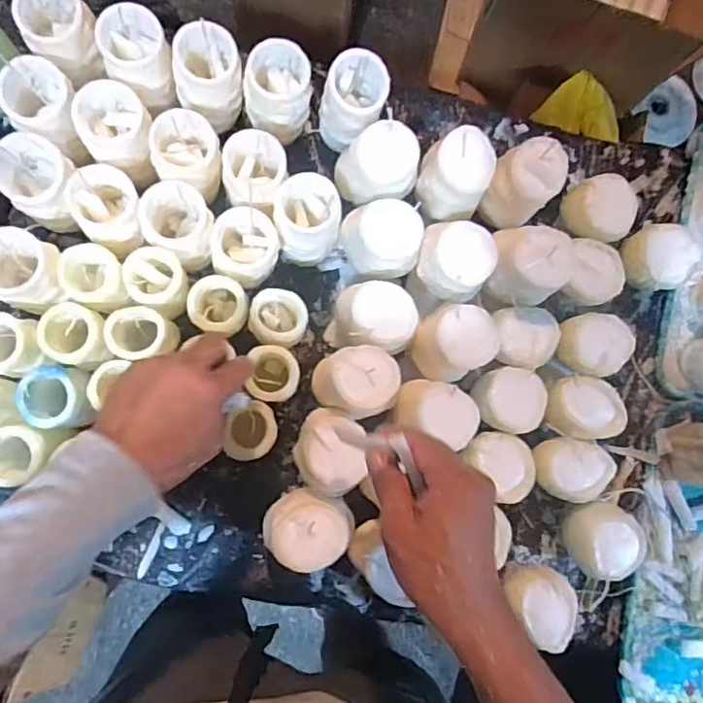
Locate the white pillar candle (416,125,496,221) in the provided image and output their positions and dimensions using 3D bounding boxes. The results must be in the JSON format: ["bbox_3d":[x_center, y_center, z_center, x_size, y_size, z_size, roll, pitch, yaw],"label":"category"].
[{"bbox_3d":[0.106,-0.177,0.560,0.057,0.084,0.065,-11,86,-6],"label":"white pillar candle"}]

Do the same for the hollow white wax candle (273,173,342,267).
[{"bbox_3d":[-0.045,-0.131,0.566,0.067,0.094,0.067,-9,86,-6],"label":"hollow white wax candle"}]

